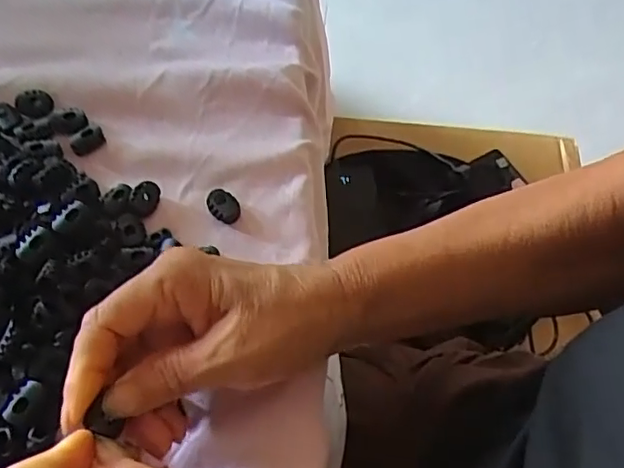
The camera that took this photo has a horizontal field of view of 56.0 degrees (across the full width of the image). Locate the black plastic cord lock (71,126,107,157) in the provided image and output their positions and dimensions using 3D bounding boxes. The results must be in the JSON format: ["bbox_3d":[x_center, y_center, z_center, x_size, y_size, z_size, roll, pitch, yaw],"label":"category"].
[{"bbox_3d":[-0.145,-0.060,0.381,0.022,0.009,0.013,-39,71,-22],"label":"black plastic cord lock"}]

